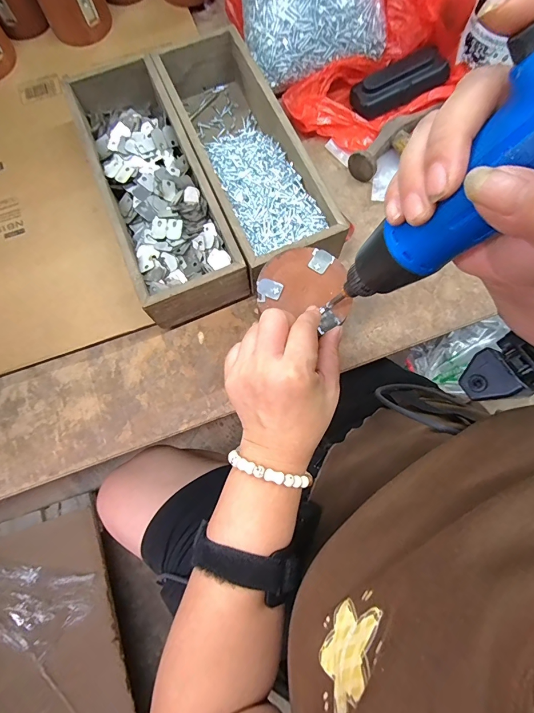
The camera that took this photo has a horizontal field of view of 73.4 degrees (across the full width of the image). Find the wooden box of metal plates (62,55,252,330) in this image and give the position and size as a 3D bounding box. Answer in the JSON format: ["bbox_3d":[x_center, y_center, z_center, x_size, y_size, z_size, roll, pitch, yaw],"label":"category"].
[{"bbox_3d":[-0.119,-0.178,0.383,0.104,0.065,0.290,-23,78,-5],"label":"wooden box of metal plates"}]

